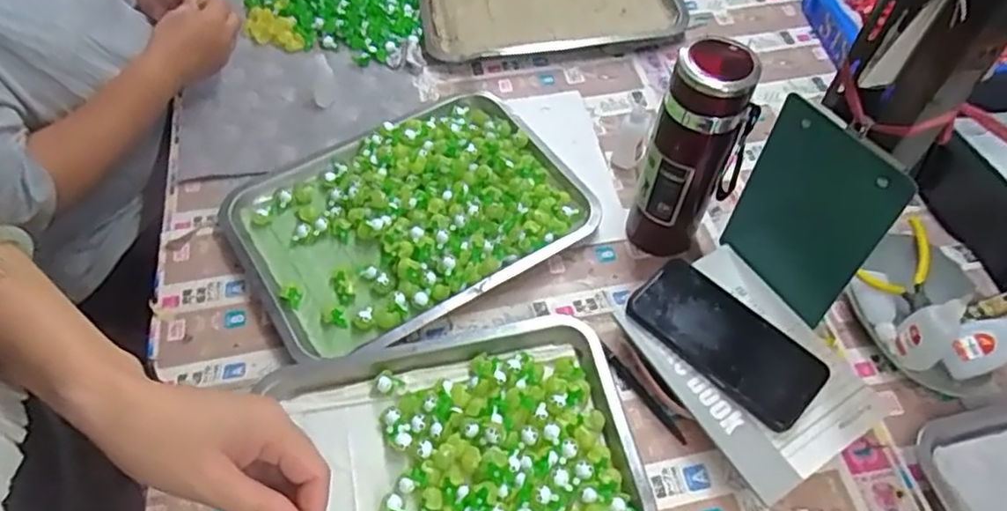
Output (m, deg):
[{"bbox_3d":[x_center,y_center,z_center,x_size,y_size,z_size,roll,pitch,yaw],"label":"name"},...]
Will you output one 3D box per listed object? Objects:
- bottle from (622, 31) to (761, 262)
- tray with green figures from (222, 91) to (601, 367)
[{"bbox_3d":[0.176,-0.085,0.644,0.082,0.243,0.064,20,57,13],"label":"bottle"},{"bbox_3d":[-0.098,-0.048,0.733,0.354,0.046,0.271,-27,60,-18],"label":"tray with green figures"}]

